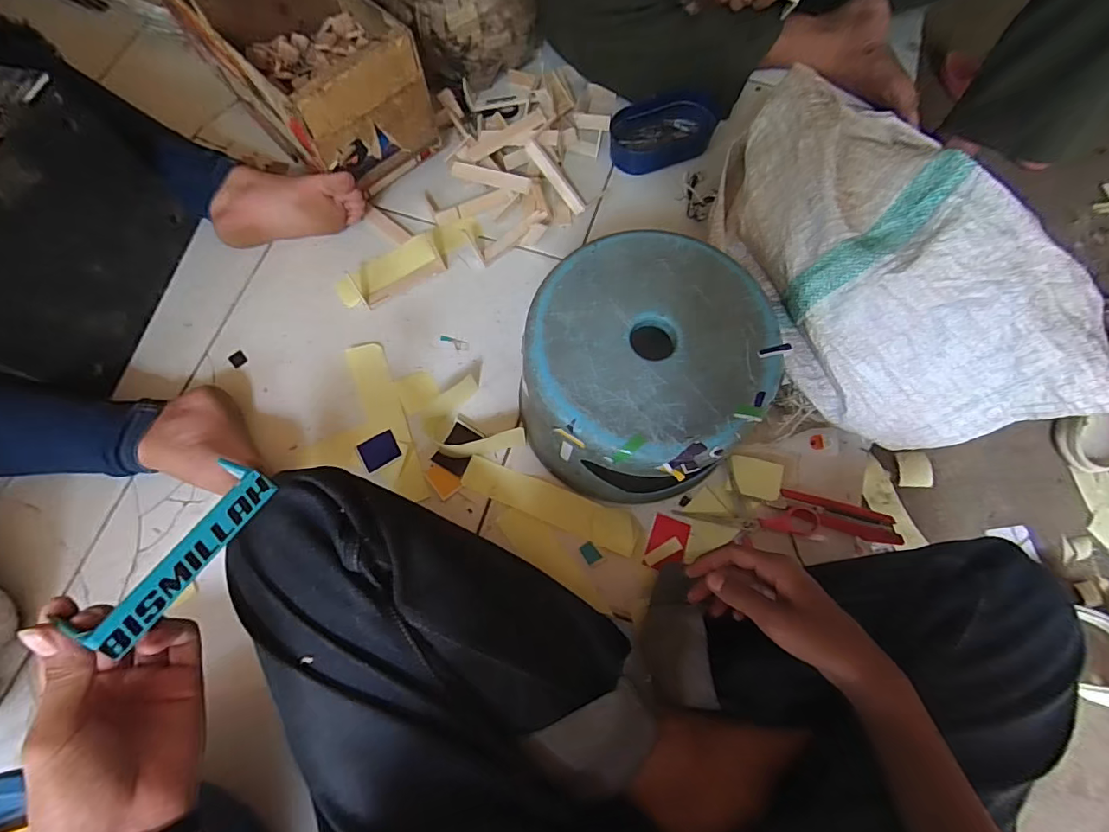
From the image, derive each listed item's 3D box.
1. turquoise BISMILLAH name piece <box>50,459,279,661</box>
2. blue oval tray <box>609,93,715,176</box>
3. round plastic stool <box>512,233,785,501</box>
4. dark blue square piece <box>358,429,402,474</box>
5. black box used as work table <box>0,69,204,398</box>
[{"bbox_3d":[-0.209,0.076,0.280,0.024,0.019,0.109,25,59,8],"label":"turquoise BISMILLAH name piece"},{"bbox_3d":[0.155,-0.402,0.699,0.158,0.037,0.091,-13,73,-4],"label":"blue oval tray"},{"bbox_3d":[0.084,-0.036,0.508,0.228,0.164,0.222,0,73,1],"label":"round plastic stool"},{"bbox_3d":[-0.203,0.040,0.570,0.042,0.004,0.038,-27,74,-8],"label":"dark blue square piece"},{"bbox_3d":[-0.614,-0.194,0.530,0.253,0.202,0.272,11,73,4],"label":"black box used as work table"}]

